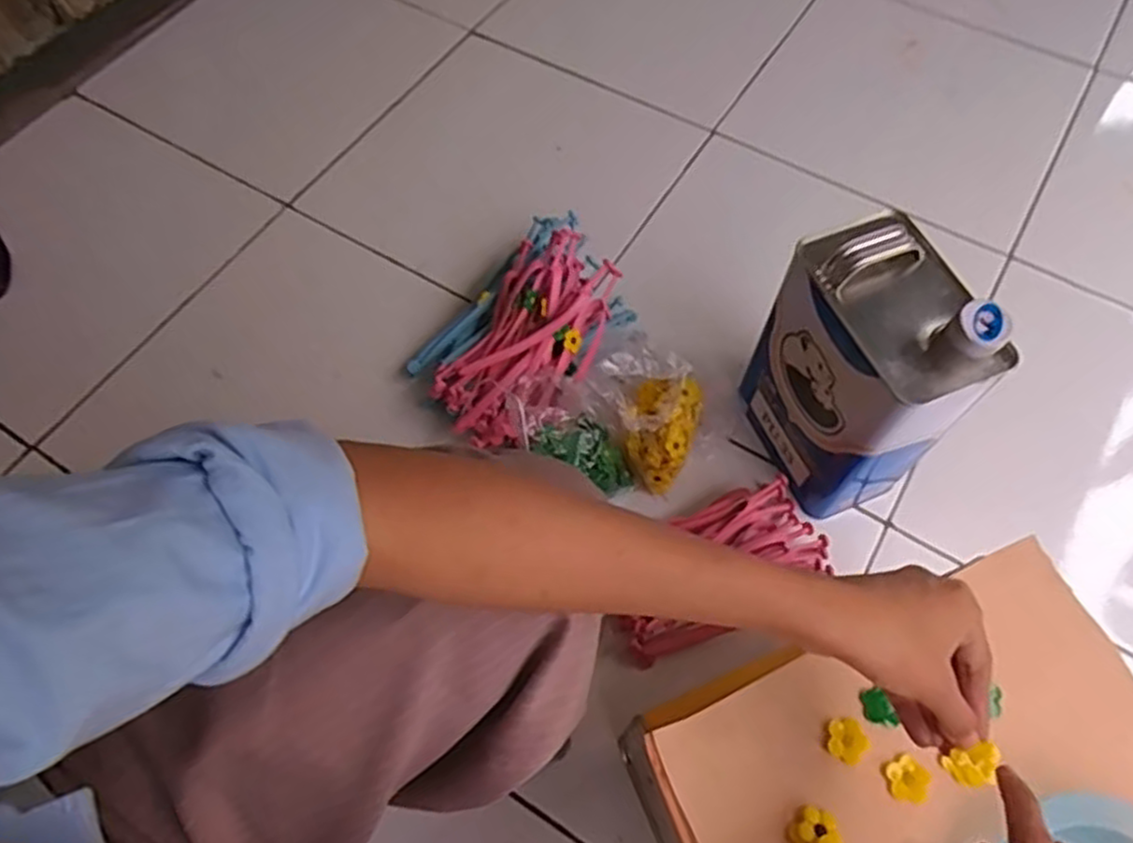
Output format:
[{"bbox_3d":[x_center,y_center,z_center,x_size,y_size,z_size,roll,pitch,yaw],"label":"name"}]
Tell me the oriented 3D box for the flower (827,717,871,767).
[{"bbox_3d":[0.161,0.182,0.425,0.023,0.004,0.023,29,66,14],"label":"flower"}]

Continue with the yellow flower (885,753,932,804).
[{"bbox_3d":[0.192,0.200,0.415,0.023,0.004,0.023,0,63,0],"label":"yellow flower"}]

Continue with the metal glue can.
[{"bbox_3d":[0.258,-0.046,0.655,0.120,0.247,0.163,-19,64,-9],"label":"metal glue can"}]

